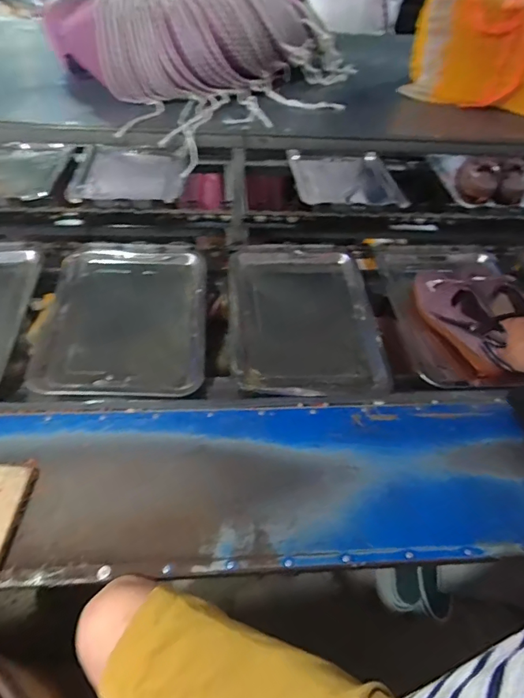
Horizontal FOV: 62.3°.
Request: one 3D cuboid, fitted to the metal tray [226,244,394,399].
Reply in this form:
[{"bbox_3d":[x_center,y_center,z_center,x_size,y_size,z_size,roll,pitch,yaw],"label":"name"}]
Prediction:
[{"bbox_3d":[0.076,-0.063,0.827,0.273,0.067,0.357,-1,52,-6],"label":"metal tray"}]

